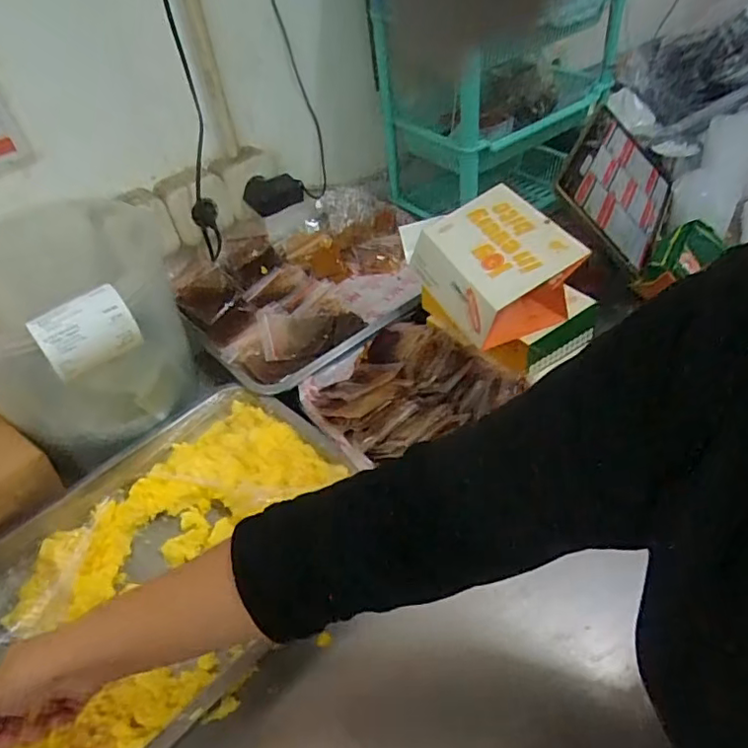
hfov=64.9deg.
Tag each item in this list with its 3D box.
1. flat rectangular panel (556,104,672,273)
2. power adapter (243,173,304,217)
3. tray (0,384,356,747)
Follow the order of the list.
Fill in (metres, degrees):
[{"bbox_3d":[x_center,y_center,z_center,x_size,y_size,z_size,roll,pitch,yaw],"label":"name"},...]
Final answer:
[{"bbox_3d":[0.332,-0.265,0.799,0.022,0.163,0.238,-22,31,55],"label":"flat rectangular panel"},{"bbox_3d":[-0.136,-0.249,0.805,0.075,0.039,0.033,-21,45,-14],"label":"power adapter"},{"bbox_3d":[-0.202,0.185,0.568,0.388,0.050,0.299,-37,50,-27],"label":"tray"}]

